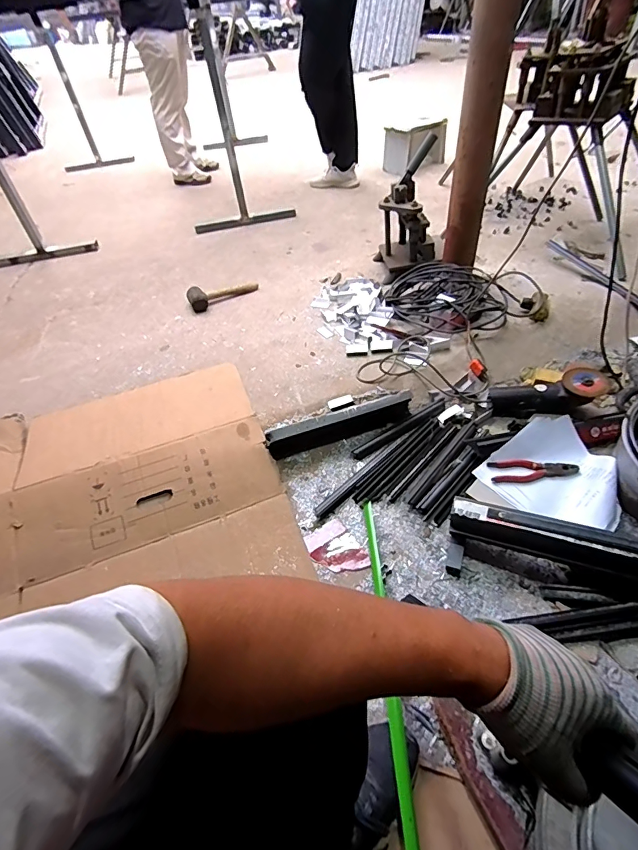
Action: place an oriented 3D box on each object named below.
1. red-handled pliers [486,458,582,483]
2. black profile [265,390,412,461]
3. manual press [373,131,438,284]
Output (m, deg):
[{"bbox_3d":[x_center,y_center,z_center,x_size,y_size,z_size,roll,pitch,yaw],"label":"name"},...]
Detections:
[{"bbox_3d":[0.483,0.103,0.983,0.188,0.023,0.048,-3,46,4],"label":"red-handled pliers"},{"bbox_3d":[0.053,-0.003,1.081,0.376,0.083,0.044,-19,47,-12],"label":"black profile"},{"bbox_3d":[0.306,-0.731,1.514,0.180,0.384,0.249,-7,45,-1],"label":"manual press"}]

